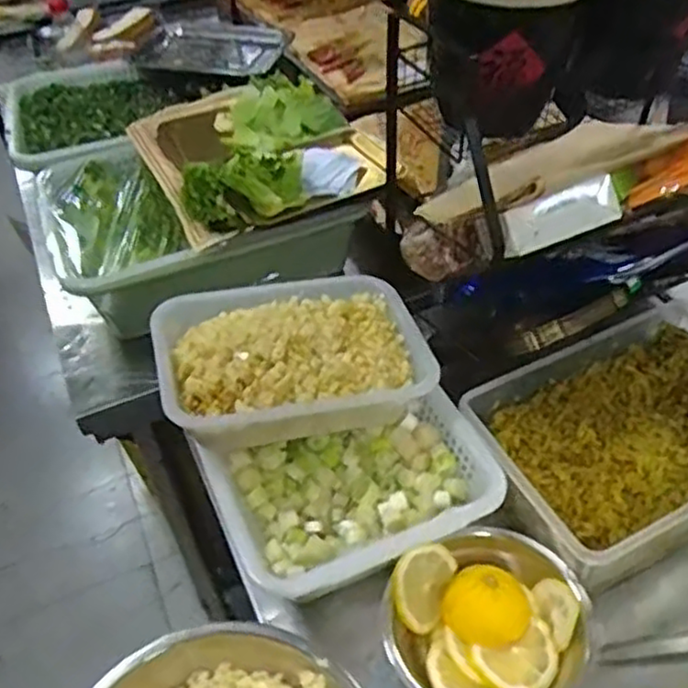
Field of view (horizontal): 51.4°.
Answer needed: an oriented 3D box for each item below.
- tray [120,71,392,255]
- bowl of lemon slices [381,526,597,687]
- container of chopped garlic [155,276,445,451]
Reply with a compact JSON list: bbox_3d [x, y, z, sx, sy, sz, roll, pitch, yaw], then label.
[{"bbox_3d":[-0.115,-0.247,0.920,0.248,0.100,0.330,-22,48,-16],"label":"tray"},{"bbox_3d":[0.117,0.231,0.575,0.158,0.060,0.152,-2,45,2],"label":"bowl of lemon slices"},{"bbox_3d":[-0.047,0.015,0.698,0.247,0.090,0.185,-13,46,-8],"label":"container of chopped garlic"}]

